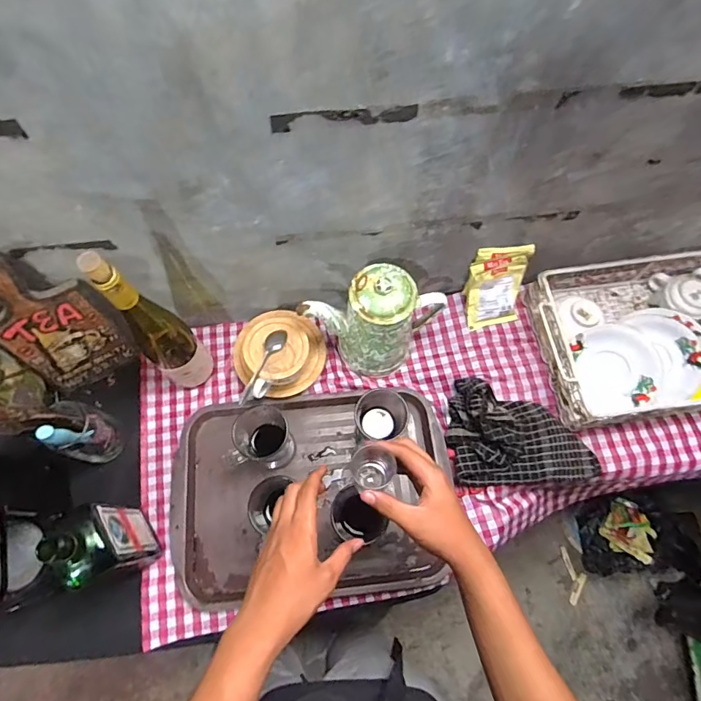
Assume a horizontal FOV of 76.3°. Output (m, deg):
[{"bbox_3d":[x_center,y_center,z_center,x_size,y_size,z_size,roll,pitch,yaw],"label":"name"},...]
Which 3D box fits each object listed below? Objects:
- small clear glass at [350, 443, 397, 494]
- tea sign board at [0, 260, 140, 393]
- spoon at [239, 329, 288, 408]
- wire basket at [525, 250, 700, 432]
[{"bbox_3d":[0.025,0.130,0.496,0.045,0.049,0.043,-11,69,-6],"label":"small clear glass"},{"bbox_3d":[-0.432,-0.038,0.659,0.150,0.275,0.012,-28,60,-17],"label":"tea sign board"},{"bbox_3d":[-0.131,0.024,0.679,0.028,0.018,0.128,19,69,6],"label":"spoon"},{"bbox_3d":[0.540,-0.036,0.750,0.437,0.107,0.267,-8,69,-4],"label":"wire basket"}]

